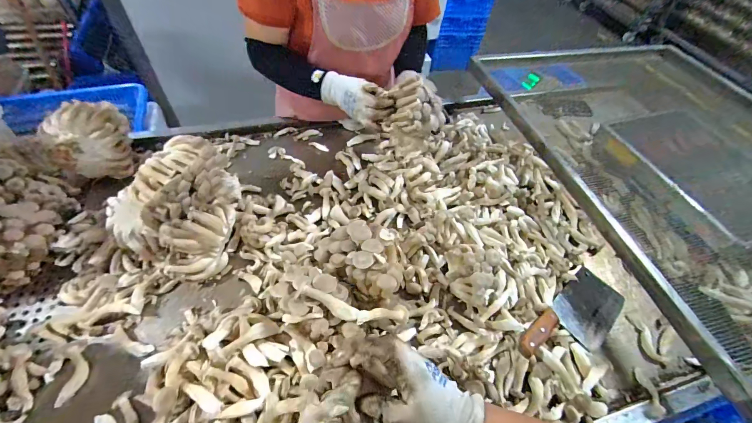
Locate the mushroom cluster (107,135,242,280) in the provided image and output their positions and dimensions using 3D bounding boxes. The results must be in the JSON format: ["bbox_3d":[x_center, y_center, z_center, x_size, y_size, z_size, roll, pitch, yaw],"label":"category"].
[{"bbox_3d":[-0.363,-0.016,0.640,0.195,0.154,0.236,23,53,12],"label":"mushroom cluster"}]

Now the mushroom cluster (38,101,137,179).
[{"bbox_3d":[-0.628,-0.153,0.733,0.154,0.158,0.095,-31,61,-26],"label":"mushroom cluster"}]

